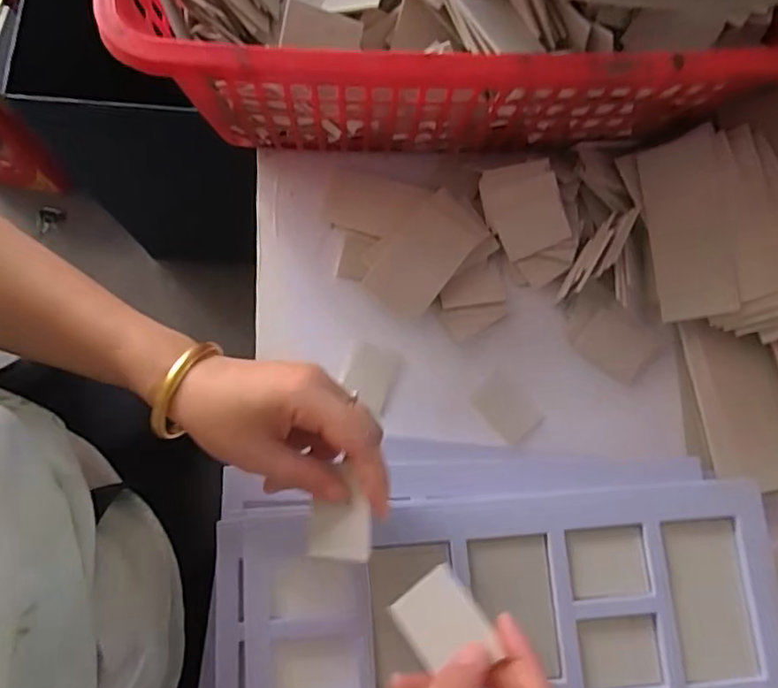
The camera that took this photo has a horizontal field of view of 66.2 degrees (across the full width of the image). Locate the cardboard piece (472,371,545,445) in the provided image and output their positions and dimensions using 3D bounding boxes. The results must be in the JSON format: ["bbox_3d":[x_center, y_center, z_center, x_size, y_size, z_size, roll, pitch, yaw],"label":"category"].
[{"bbox_3d":[0.092,0.050,0.471,0.039,0.004,0.050,-39,73,-14],"label":"cardboard piece"}]

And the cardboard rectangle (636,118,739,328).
[{"bbox_3d":[0.231,-0.091,0.464,0.058,0.006,0.139,-8,83,33],"label":"cardboard rectangle"}]

